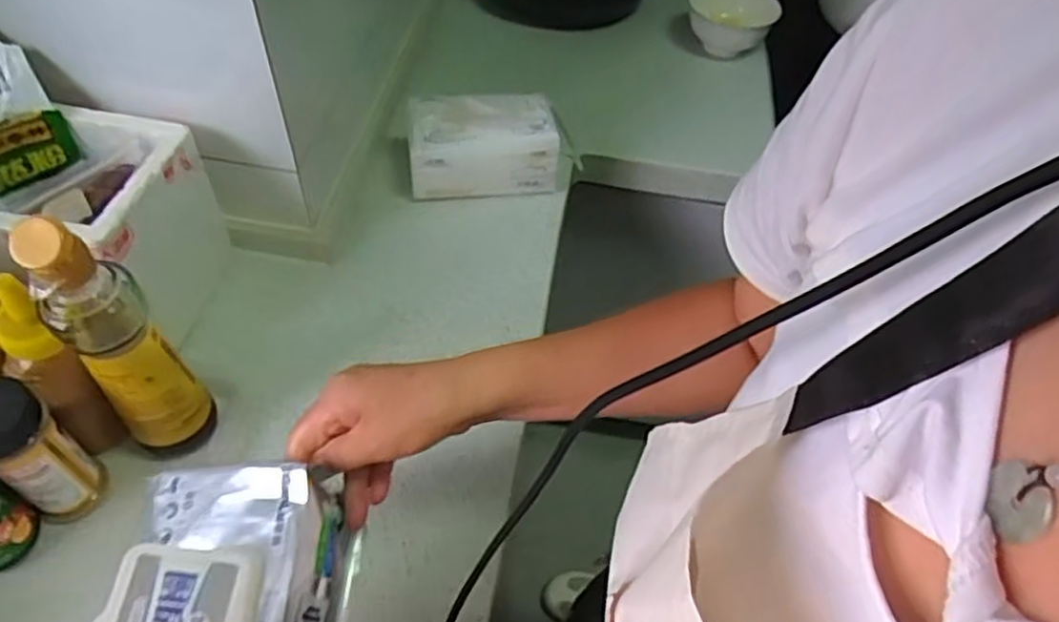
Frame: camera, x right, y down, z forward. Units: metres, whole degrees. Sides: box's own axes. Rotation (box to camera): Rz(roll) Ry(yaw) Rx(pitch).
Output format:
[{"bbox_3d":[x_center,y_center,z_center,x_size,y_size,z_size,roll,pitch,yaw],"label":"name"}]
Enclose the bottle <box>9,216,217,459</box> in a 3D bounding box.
[{"bbox_3d":[-0.288,0.029,0.513,0.063,0.247,0.053,-33,62,-27],"label":"bottle"}]

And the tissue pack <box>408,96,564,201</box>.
[{"bbox_3d":[-0.053,-0.179,0.797,0.158,0.095,0.075,-6,53,-10],"label":"tissue pack"}]

